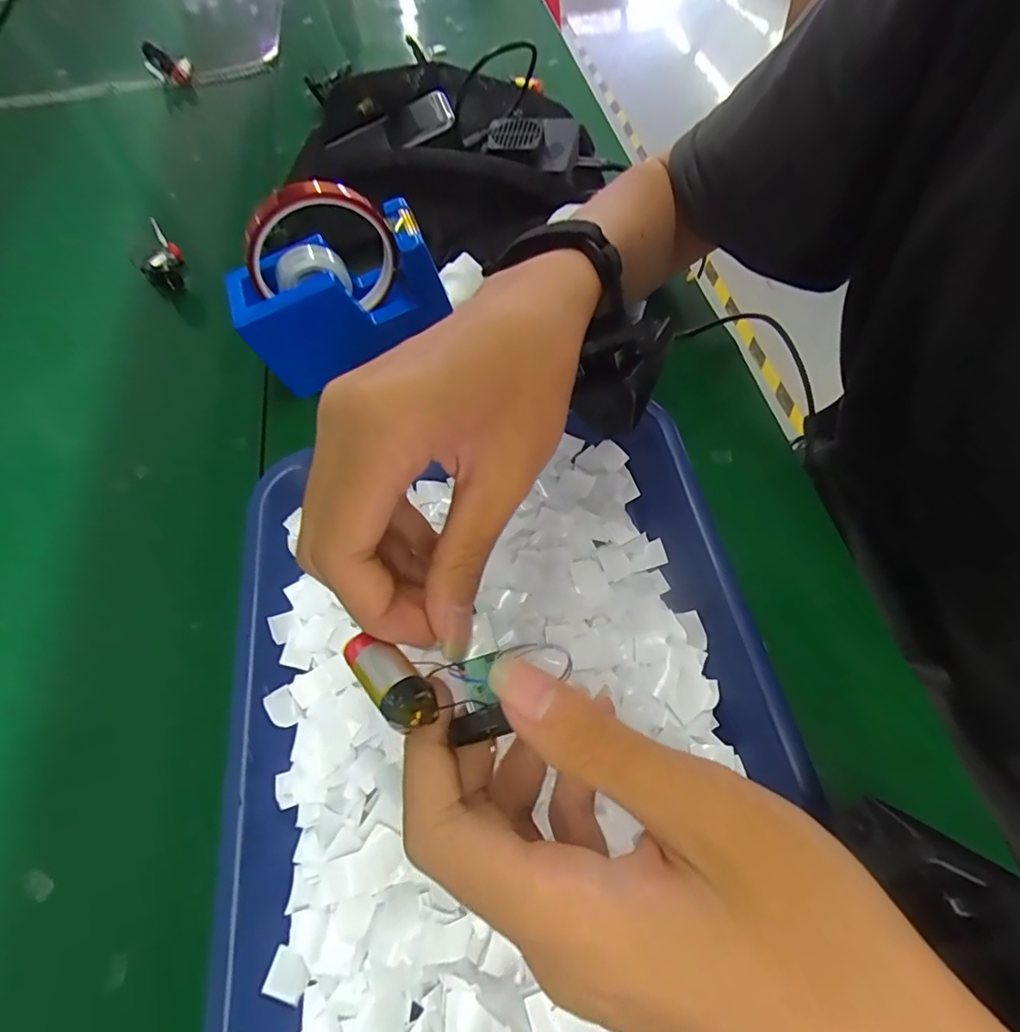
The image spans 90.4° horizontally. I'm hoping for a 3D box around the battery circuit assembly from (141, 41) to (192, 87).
[{"bbox_3d":[-0.414,-0.550,0.614,0.047,0.044,0.023,-20,63,-8],"label":"battery circuit assembly"}]

